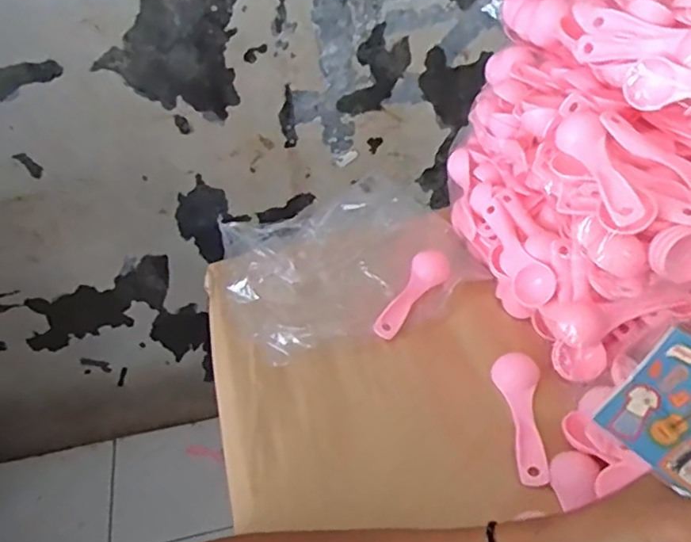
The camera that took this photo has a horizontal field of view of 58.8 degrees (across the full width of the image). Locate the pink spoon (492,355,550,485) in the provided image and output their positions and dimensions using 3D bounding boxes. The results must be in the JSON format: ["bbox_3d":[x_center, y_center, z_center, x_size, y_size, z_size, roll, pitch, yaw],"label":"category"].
[{"bbox_3d":[0.132,0.106,0.454,0.032,0.008,0.111,0,41,3],"label":"pink spoon"}]

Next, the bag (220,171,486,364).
[{"bbox_3d":[-0.006,-0.016,0.585,0.223,0.045,0.207,-18,44,-11],"label":"bag"}]

